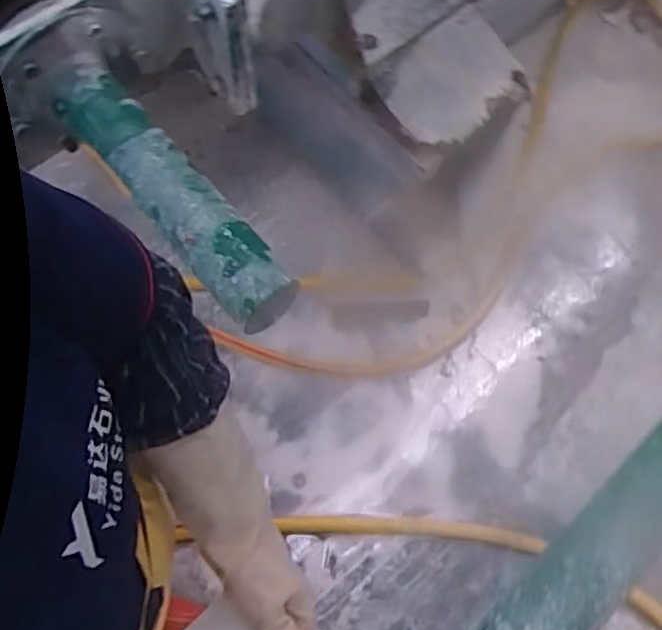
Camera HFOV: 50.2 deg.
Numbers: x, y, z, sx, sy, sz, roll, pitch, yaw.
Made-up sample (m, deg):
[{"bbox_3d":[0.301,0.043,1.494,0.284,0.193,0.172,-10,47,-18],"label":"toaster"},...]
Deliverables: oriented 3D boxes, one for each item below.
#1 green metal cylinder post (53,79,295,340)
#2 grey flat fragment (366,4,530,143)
[{"bbox_3d":[-0.194,-0.144,0.857,0.089,0.068,0.393,-40,76,-15],"label":"green metal cylinder post"},{"bbox_3d":[0.214,-0.422,1.264,0.258,0.025,0.189,-35,92,-14],"label":"grey flat fragment"}]

